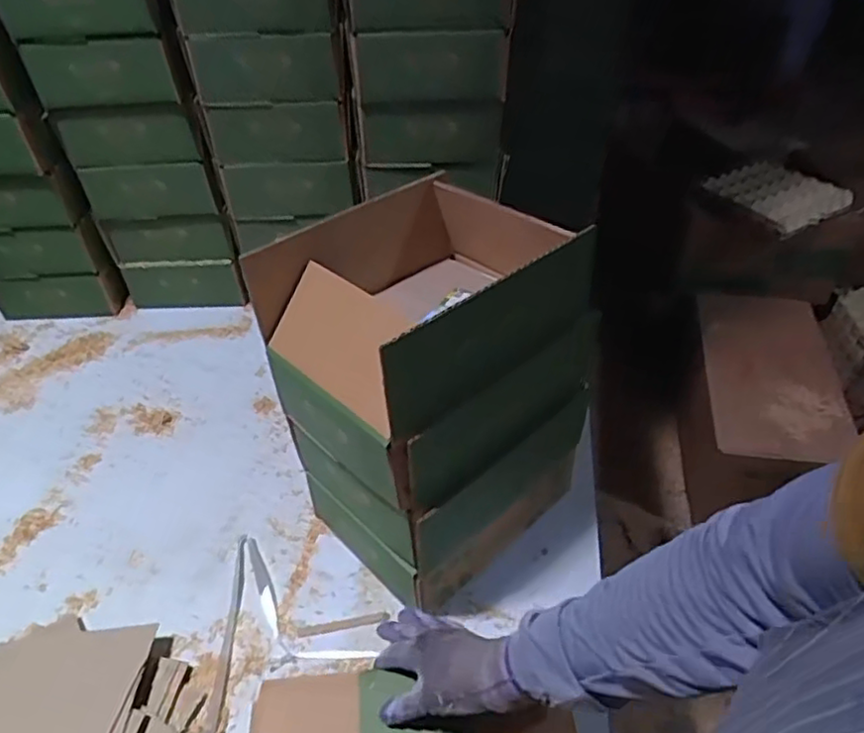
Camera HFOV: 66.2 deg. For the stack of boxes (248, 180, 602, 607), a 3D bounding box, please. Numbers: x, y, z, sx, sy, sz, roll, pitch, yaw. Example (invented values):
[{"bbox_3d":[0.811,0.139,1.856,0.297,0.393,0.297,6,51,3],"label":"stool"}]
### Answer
[{"bbox_3d":[0.003,0.023,0.677,0.251,0.330,0.224,-31,46,-32],"label":"stack of boxes"}]

